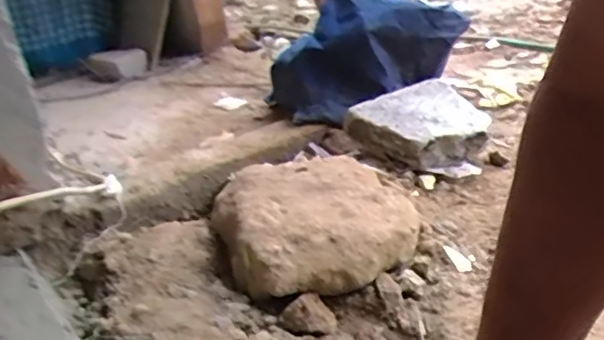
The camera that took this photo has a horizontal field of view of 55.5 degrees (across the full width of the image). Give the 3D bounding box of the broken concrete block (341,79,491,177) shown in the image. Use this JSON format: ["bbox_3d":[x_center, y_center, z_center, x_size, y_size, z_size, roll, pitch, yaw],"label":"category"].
[{"bbox_3d":[0.239,-0.072,1.170,0.246,0.139,0.179,-15,29,-20],"label":"broken concrete block"}]

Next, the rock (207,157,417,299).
[{"bbox_3d":[0.014,0.078,0.977,0.317,0.098,0.357,-8,27,-8],"label":"rock"}]

